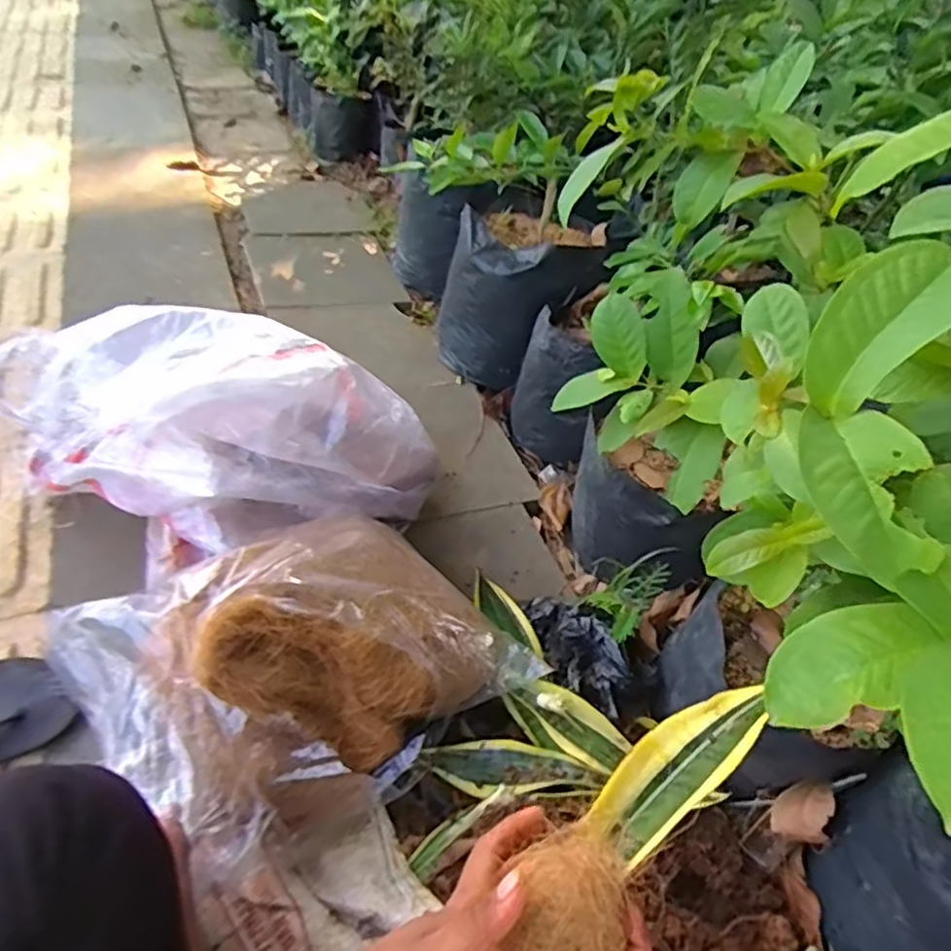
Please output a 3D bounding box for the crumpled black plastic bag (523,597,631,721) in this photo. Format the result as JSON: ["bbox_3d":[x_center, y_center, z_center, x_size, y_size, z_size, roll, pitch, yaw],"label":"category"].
[{"bbox_3d":[0.110,0.196,0.758,0.076,0.065,0.172,-13,48,-18],"label":"crumpled black plastic bag"}]

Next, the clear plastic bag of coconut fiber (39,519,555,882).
[{"bbox_3d":[-0.166,0.172,0.643,0.362,0.175,0.271,-28,55,-29],"label":"clear plastic bag of coconut fiber"}]

